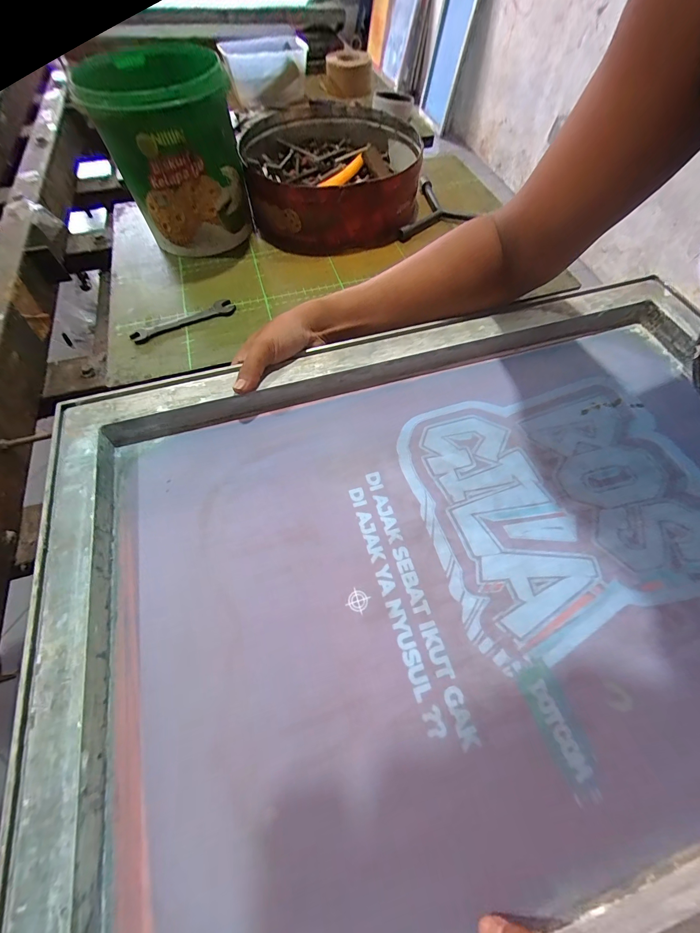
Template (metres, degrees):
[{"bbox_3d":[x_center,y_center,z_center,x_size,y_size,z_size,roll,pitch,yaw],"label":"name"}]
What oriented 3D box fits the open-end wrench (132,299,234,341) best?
[{"bbox_3d":[-0.205,-0.182,0.415,0.121,0.006,0.021,-26,65,-13],"label":"open-end wrench"}]

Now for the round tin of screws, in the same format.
[{"bbox_3d":[-0.029,-0.443,0.518,0.262,0.074,0.270,0,62,0],"label":"round tin of screws"}]

